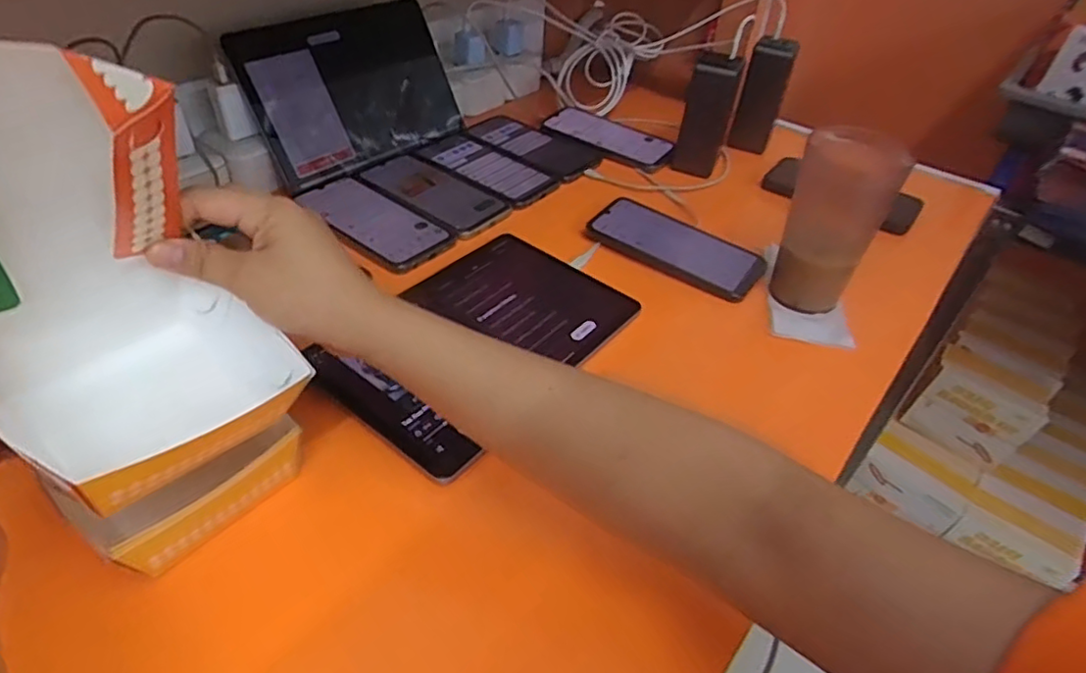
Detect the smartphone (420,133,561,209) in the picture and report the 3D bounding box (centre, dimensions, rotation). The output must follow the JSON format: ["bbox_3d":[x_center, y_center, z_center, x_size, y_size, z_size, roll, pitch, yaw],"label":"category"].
[{"bbox_3d":[-0.064,-0.200,0.725,0.171,0.008,0.087,32,49,27],"label":"smartphone"}]

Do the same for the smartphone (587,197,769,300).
[{"bbox_3d":[0.136,-0.094,0.625,0.171,0.009,0.086,30,48,25],"label":"smartphone"}]

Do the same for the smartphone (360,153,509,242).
[{"bbox_3d":[-0.120,-0.158,0.675,0.175,0.006,0.084,31,49,26],"label":"smartphone"}]

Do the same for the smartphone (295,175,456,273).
[{"bbox_3d":[-0.171,-0.118,0.624,0.171,0.007,0.083,32,49,27],"label":"smartphone"}]

